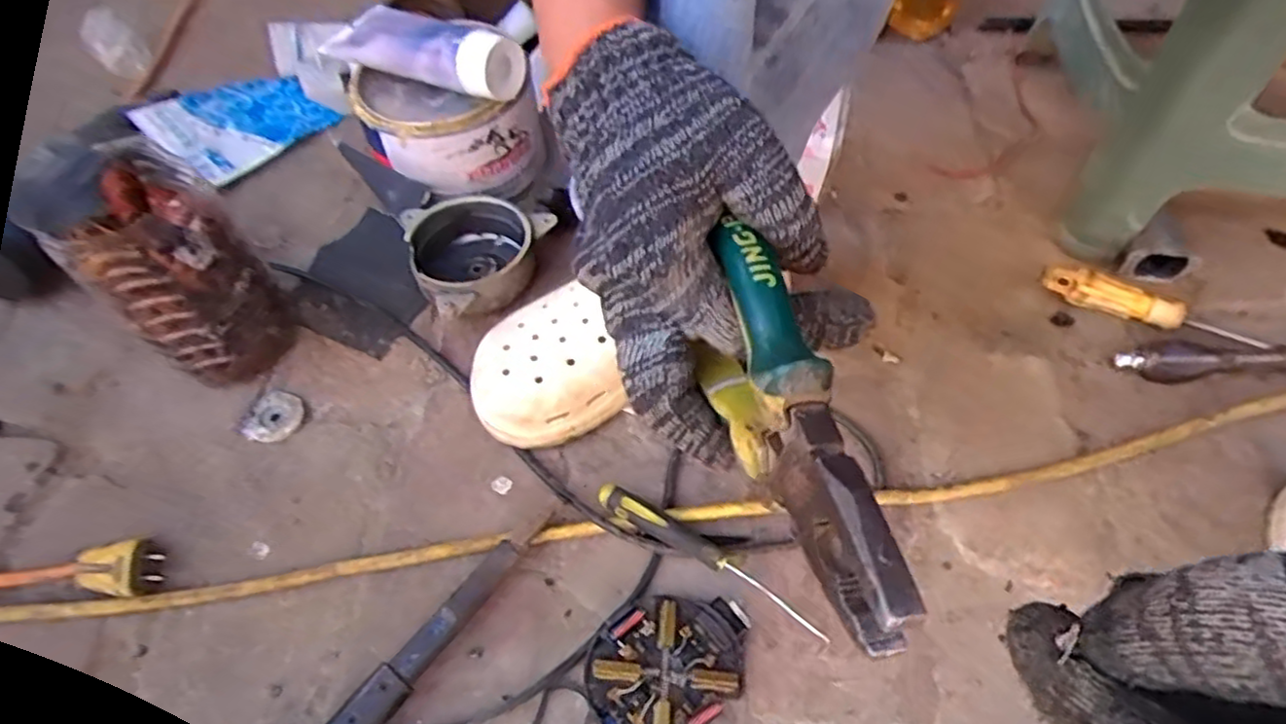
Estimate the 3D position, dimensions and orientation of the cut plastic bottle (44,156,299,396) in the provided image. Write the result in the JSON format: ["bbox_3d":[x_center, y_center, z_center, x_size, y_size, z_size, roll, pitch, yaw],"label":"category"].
[{"bbox_3d":[-0.336,-0.060,0.516,0.106,0.156,0.091,34,64,24],"label":"cut plastic bottle"}]

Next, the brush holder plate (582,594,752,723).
[{"bbox_3d":[0.014,0.175,0.410,0.077,0.019,0.098,33,62,24],"label":"brush holder plate"}]

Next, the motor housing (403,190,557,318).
[{"bbox_3d":[-0.130,-0.092,0.584,0.118,0.043,0.128,-25,56,-15],"label":"motor housing"}]

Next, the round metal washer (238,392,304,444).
[{"bbox_3d":[-0.275,0.042,0.526,0.038,0.009,0.041,23,60,18],"label":"round metal washer"}]

